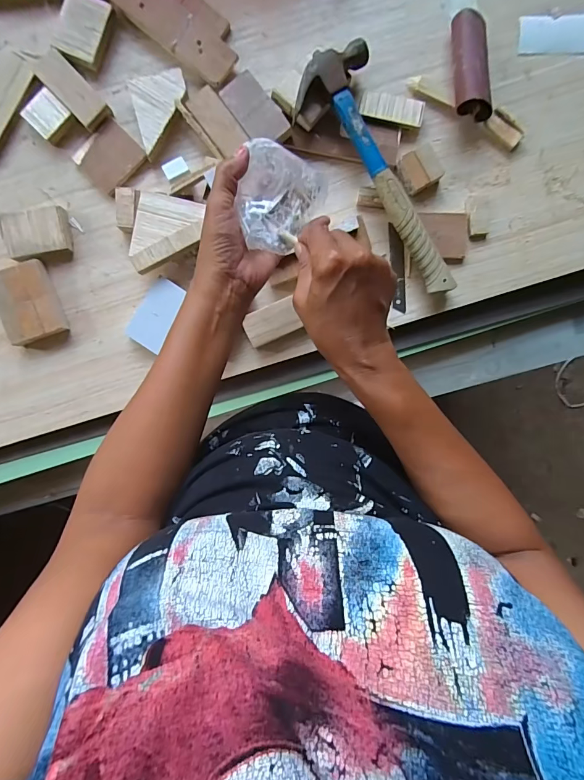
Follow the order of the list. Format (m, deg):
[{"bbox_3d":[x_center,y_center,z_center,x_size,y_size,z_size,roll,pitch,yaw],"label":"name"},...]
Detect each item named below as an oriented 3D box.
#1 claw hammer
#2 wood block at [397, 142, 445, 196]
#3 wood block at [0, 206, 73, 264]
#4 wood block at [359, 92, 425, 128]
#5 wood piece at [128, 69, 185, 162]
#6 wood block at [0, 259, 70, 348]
[{"bbox_3d":[0.089,-0.228,0.432,0.095,0.041,0.281,-25,97,-1],"label":"claw hammer"},{"bbox_3d":[0.148,-0.255,0.443,0.043,0.015,0.043,-27,97,0],"label":"wood block"},{"bbox_3d":[-0.286,-0.172,0.433,0.067,0.015,0.056,-9,96,-3],"label":"wood block"},{"bbox_3d":[0.114,-0.317,0.435,0.070,0.010,0.027,10,95,-4],"label":"wood block"},{"bbox_3d":[-0.142,-0.306,0.427,0.058,0.013,0.077,-11,96,-2],"label":"wood piece"},{"bbox_3d":[-0.302,-0.095,0.439,0.060,0.023,0.089,-18,96,-2],"label":"wood block"}]

